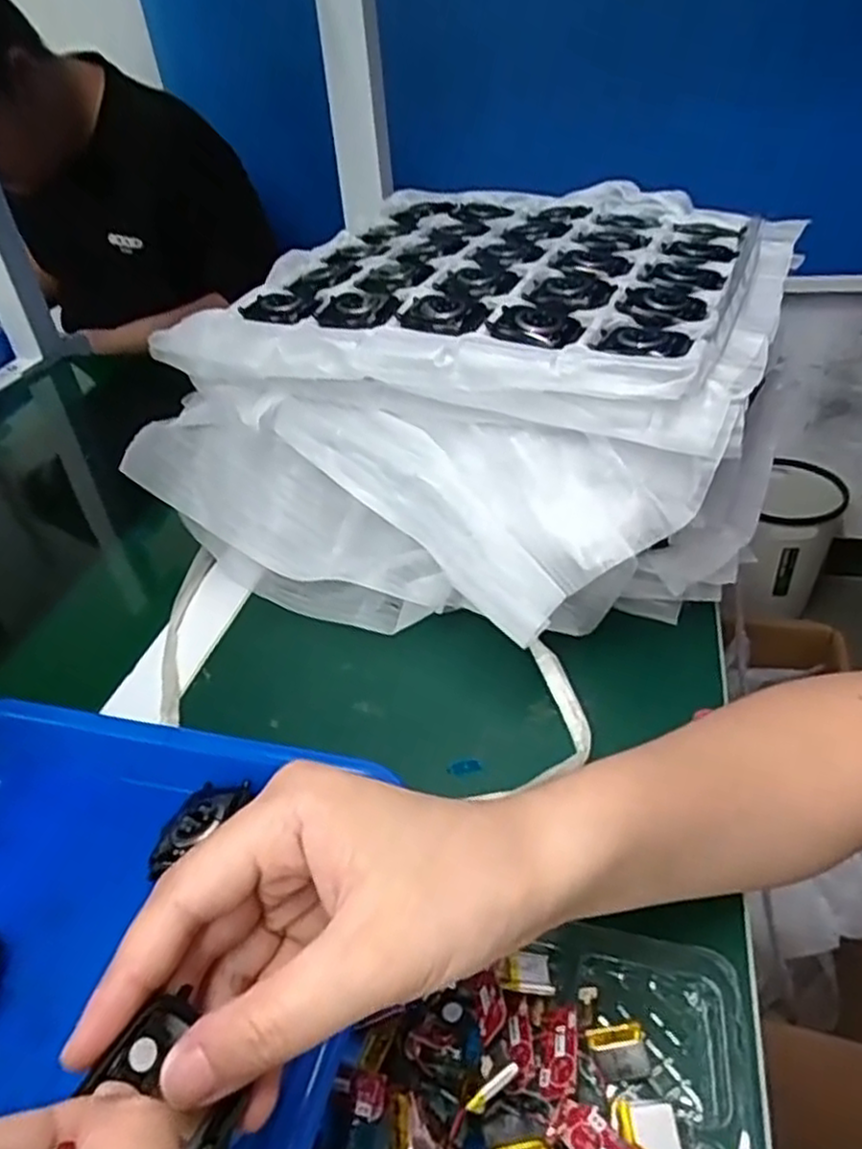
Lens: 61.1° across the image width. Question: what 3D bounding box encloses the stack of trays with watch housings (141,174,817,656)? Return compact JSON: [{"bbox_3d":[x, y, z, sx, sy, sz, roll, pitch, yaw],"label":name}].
[{"bbox_3d":[0.025,-0.117,0.479,0.353,0.165,0.298,13,41,24],"label":"stack of trays with watch housings"}]

